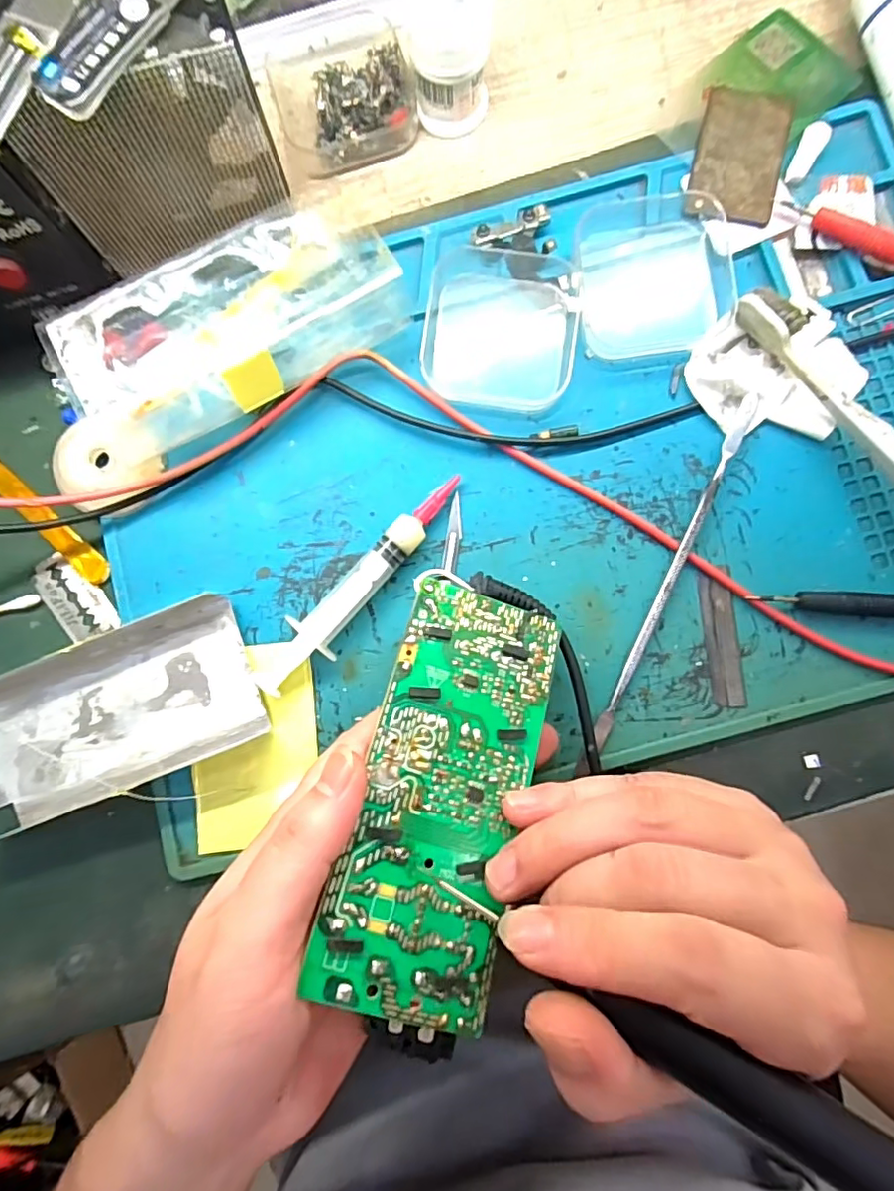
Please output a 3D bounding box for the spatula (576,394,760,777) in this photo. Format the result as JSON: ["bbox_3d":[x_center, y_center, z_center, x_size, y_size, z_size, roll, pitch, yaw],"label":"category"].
[{"bbox_3d":[0.091,-0.005,0.229,0.006,0.008,0.169,25,87,3],"label":"spatula"}]

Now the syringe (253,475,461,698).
[{"bbox_3d":[-0.036,-0.005,0.231,0.019,0.015,0.113,38,88,4],"label":"syringe"}]

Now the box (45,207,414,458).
[{"bbox_3d":[-0.085,-0.109,0.229,0.132,0.039,0.061,-31,86,-1],"label":"box"}]

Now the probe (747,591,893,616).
[{"bbox_3d":[0.193,0.005,0.223,0.136,0.010,0.009,3,86,2],"label":"probe"}]

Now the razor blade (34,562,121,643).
[{"bbox_3d":[-0.161,0.002,0.244,0.021,0.004,0.039,-36,85,-6],"label":"razor blade"}]

